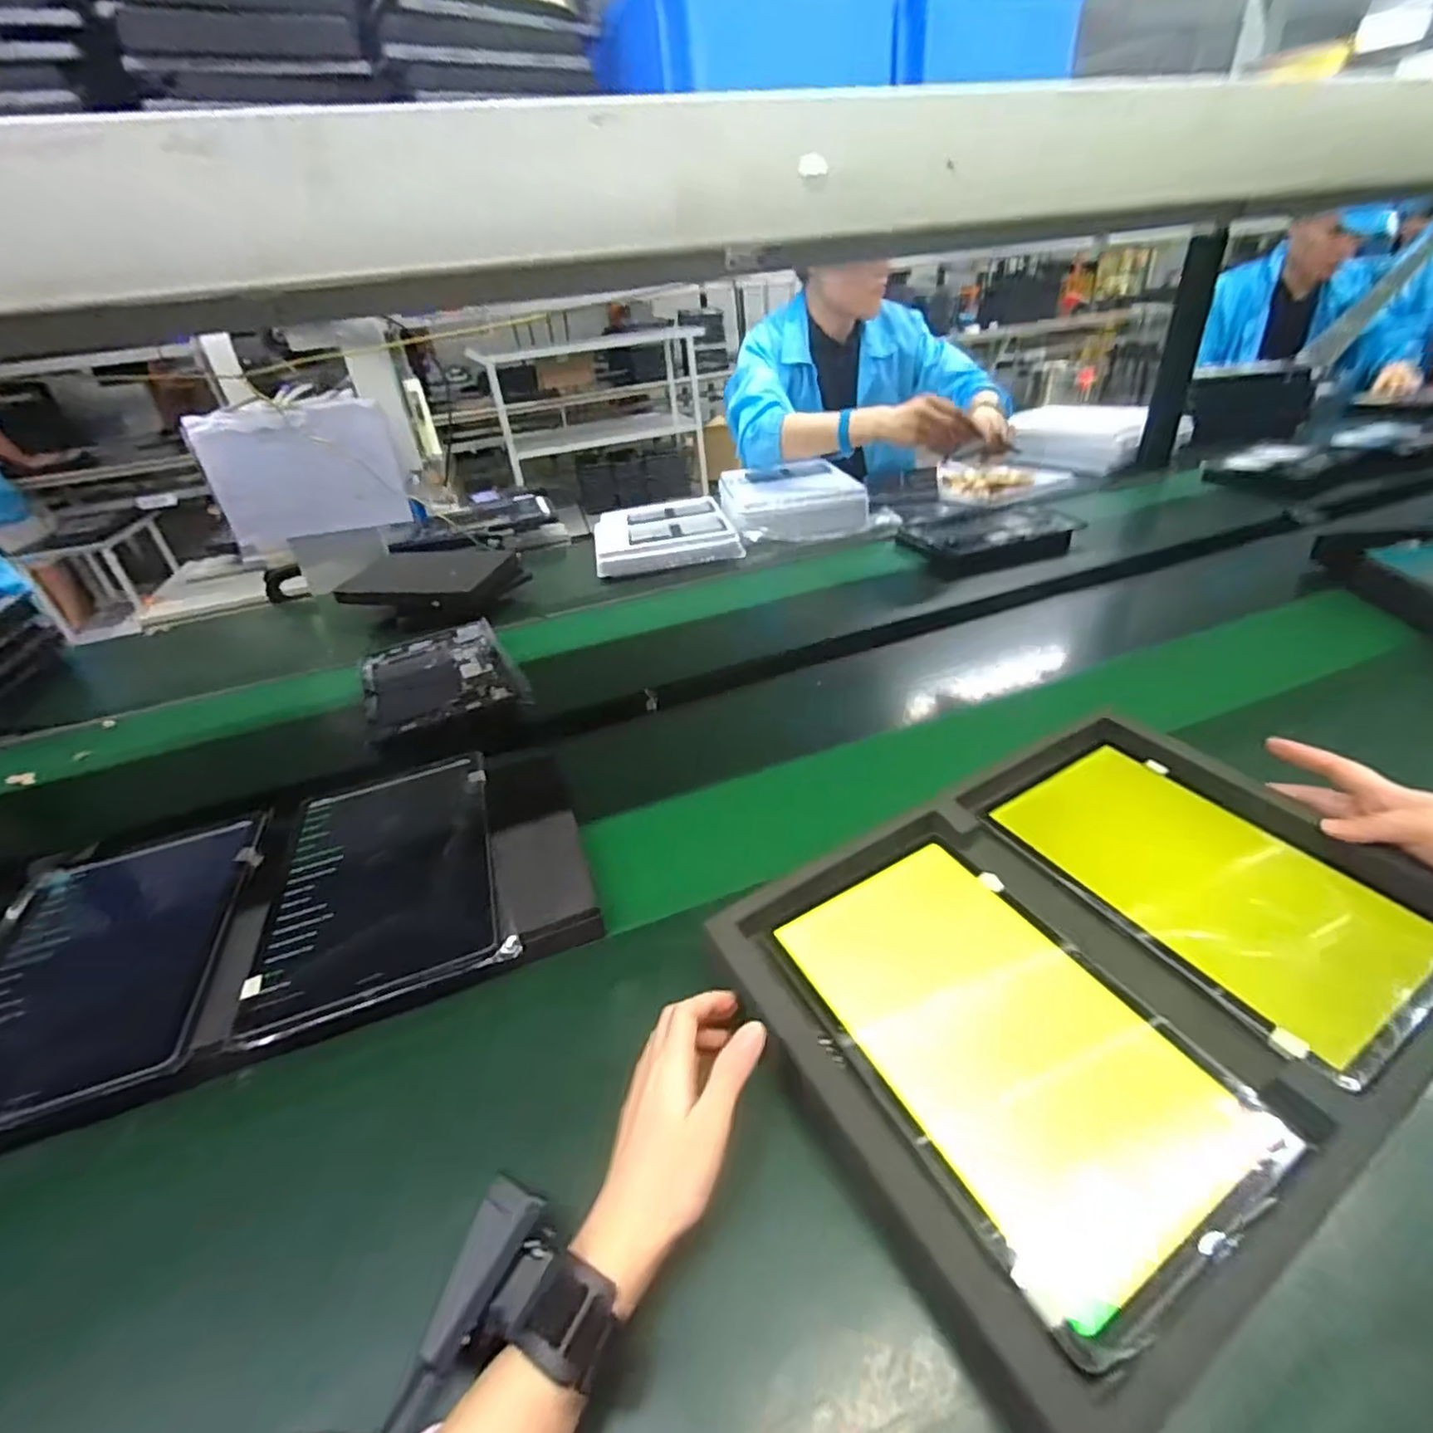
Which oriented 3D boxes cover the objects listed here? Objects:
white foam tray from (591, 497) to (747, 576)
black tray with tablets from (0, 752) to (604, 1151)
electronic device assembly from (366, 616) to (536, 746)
[{"bbox_3d":[-0.106,-0.341,1.217,0.258,0.053,0.305,-11,34,-7],"label":"white foam tray"},{"bbox_3d":[-0.342,0.154,0.514,0.461,0.046,0.256,-15,35,-14],"label":"black tray with tablets"},{"bbox_3d":[-0.356,-0.053,0.824,0.176,0.021,0.233,-21,37,-21],"label":"electronic device assembly"}]

